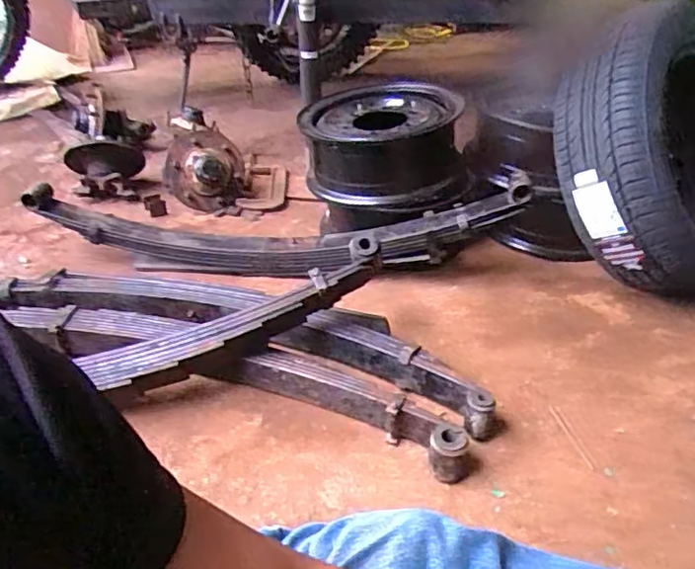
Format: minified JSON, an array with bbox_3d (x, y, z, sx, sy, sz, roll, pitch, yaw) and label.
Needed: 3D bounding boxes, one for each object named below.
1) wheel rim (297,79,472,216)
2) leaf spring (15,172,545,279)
[{"bbox_3d":[0.091,-0.365,1.505,0.392,0.208,0.390,-2,35,-3],"label":"wheel rim"},{"bbox_3d":[-0.202,-0.152,1.400,1.163,0.274,0.098,4,36,6],"label":"leaf spring"}]

